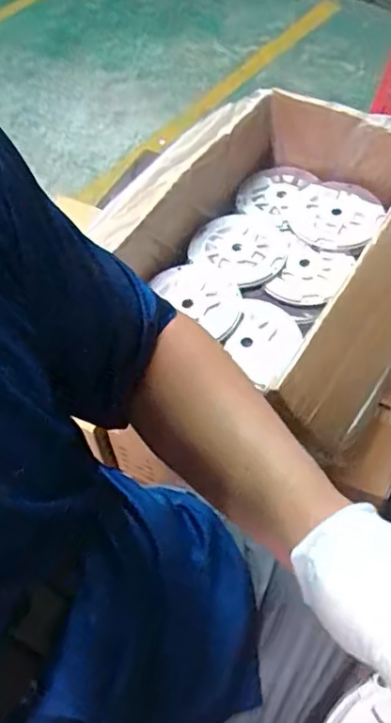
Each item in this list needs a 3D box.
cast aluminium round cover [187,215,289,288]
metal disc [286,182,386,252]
[{"bbox_3d":[0.068,-0.167,0.836,0.126,0.012,0.133,33,65,21],"label":"cast aluminium round cover"},{"bbox_3d":[0.210,-0.221,0.864,0.138,0.017,0.133,-1,58,2],"label":"metal disc"}]

